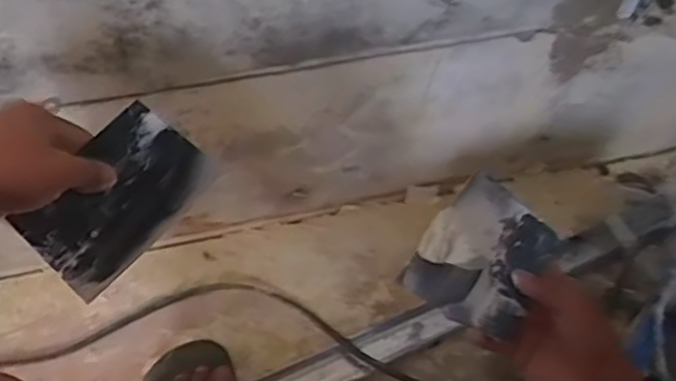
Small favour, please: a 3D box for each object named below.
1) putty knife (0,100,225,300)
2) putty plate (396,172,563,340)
[{"bbox_3d":[-0.165,0.009,0.524,0.138,0.099,0.011,-45,41,-10],"label":"putty knife"},{"bbox_3d":[0.138,0.054,0.633,0.110,0.028,0.144,33,62,-1],"label":"putty plate"}]

